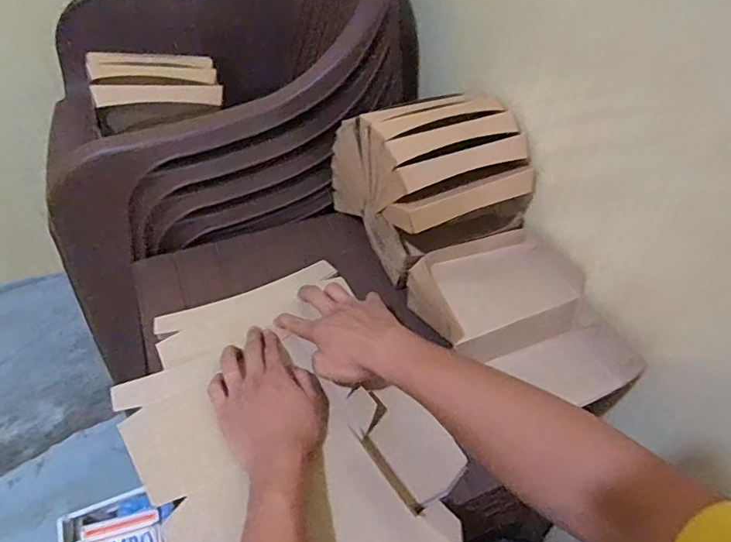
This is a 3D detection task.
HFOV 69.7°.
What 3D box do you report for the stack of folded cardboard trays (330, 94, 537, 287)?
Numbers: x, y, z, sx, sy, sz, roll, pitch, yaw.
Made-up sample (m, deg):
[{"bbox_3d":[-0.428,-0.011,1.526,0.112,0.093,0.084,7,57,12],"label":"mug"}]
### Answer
[{"bbox_3d":[0.089,-0.139,0.713,0.194,0.156,0.218,-18,52,-20],"label":"stack of folded cardboard trays"}]

